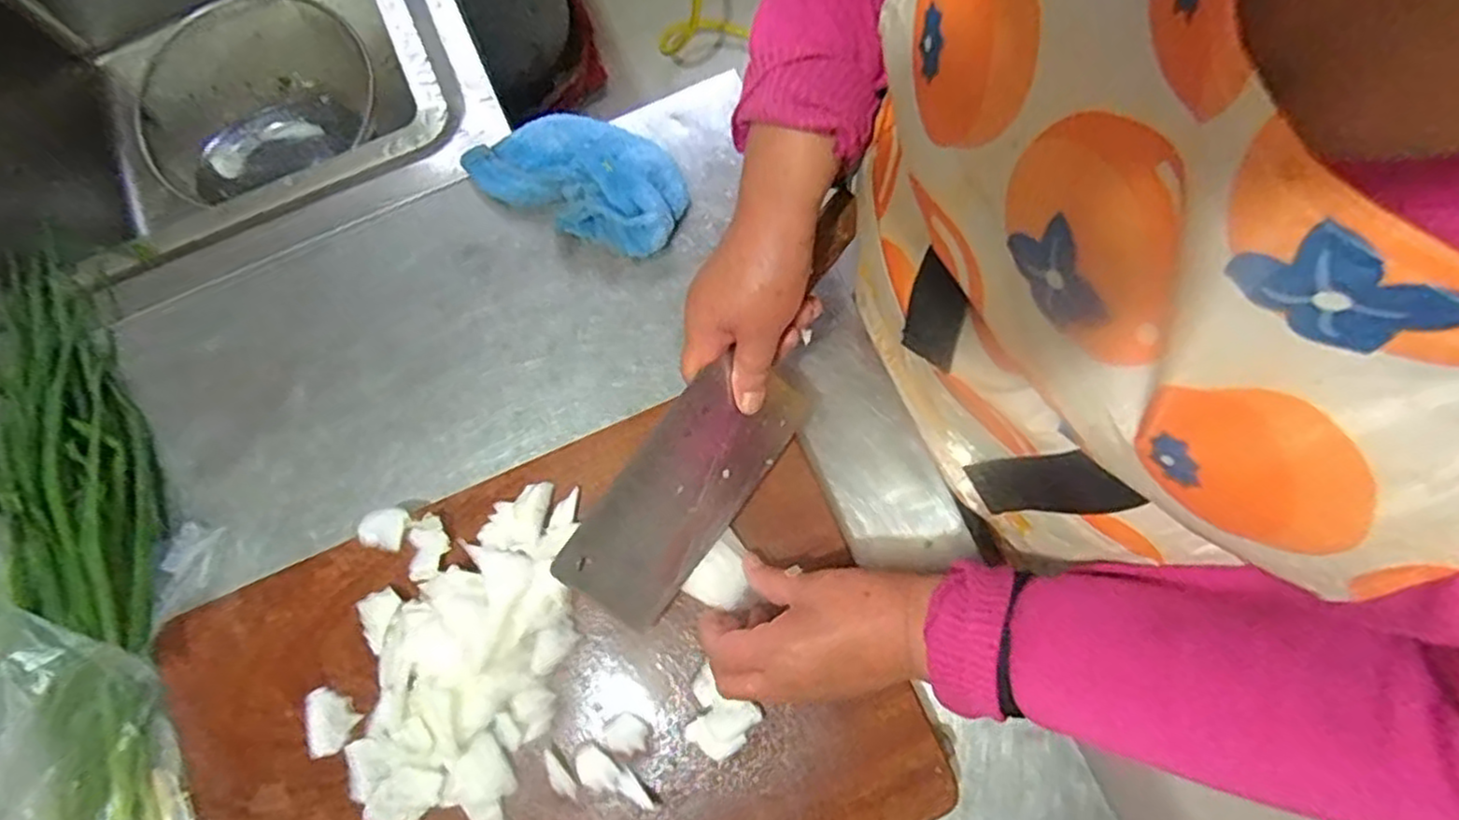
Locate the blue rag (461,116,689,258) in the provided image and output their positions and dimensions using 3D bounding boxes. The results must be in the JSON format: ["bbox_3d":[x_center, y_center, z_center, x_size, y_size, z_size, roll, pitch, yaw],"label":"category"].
[{"bbox_3d":[-0.124,-0.196,0.594,0.190,0.045,0.098,29,81,8],"label":"blue rag"}]

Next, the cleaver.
[{"bbox_3d":[0.008,0.003,0.481,0.085,0.015,0.301,40,80,-22],"label":"cleaver"}]

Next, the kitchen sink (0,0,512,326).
[{"bbox_3d":[-0.550,-0.337,0.761,0.554,0.280,0.576,-24,78,-3],"label":"kitchen sink"}]

